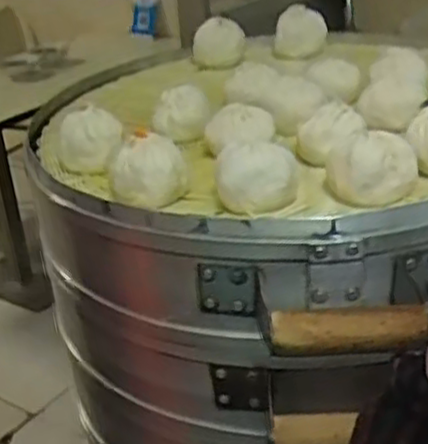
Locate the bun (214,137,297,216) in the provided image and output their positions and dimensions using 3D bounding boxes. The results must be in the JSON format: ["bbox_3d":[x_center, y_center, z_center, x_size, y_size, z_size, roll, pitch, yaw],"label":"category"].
[{"bbox_3d":[0.033,-0.037,0.587,0.064,0.046,0.055,-3,24,4],"label":"bun"}]

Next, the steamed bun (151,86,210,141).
[{"bbox_3d":[-0.035,-0.114,0.759,0.062,0.047,0.056,-5,24,-1],"label":"steamed bun"}]

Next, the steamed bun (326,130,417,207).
[{"bbox_3d":[0.125,-0.045,0.586,0.068,0.044,0.061,-1,24,9],"label":"steamed bun"}]

